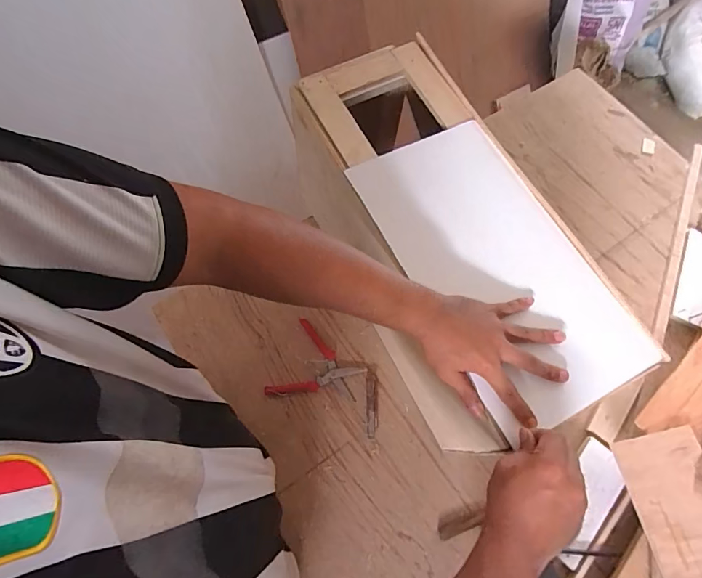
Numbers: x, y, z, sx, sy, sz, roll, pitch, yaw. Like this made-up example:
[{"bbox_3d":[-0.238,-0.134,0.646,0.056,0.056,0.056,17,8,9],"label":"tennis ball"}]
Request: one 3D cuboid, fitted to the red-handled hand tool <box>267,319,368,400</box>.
[{"bbox_3d":[-0.059,0.158,0.767,0.151,0.015,0.150,26,70,8],"label":"red-handled hand tool"}]

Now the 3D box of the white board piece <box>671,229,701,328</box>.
[{"bbox_3d":[0.727,-0.023,0.863,0.061,0.019,0.229,25,70,7],"label":"white board piece"}]

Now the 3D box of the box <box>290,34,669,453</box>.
[{"bbox_3d":[0.130,-0.074,0.696,0.251,0.321,0.593,-27,77,-12],"label":"box"}]

